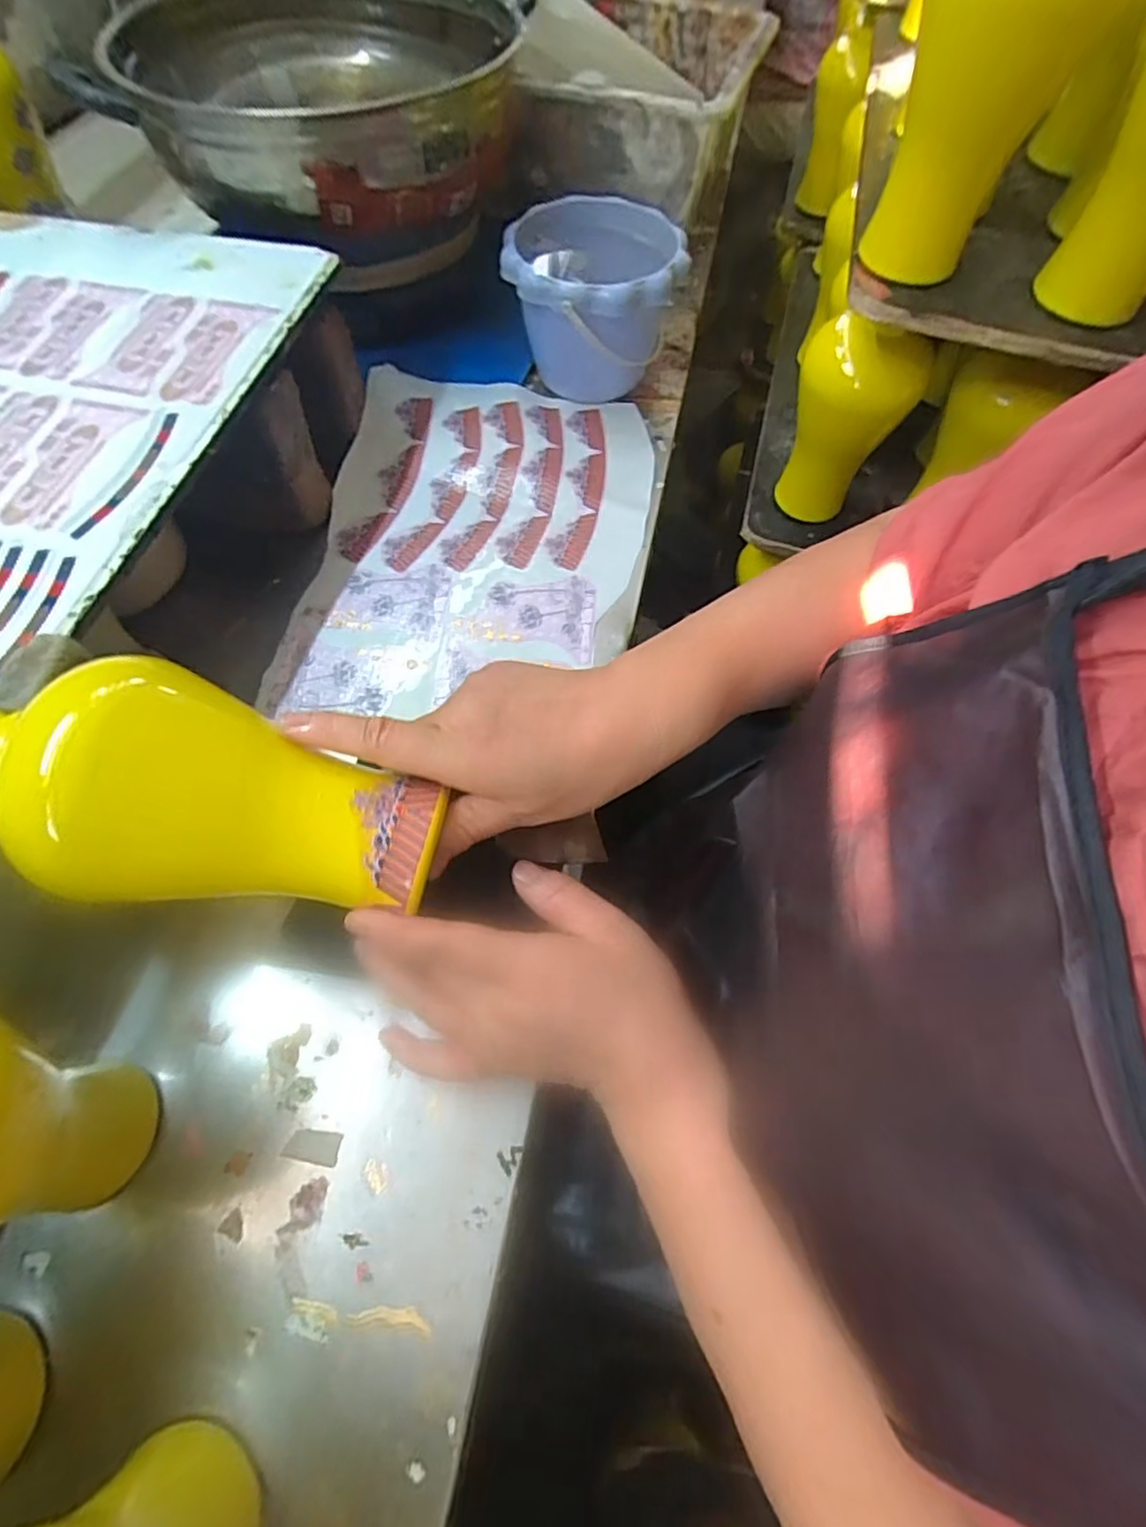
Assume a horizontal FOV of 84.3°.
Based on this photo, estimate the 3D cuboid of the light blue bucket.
[{"bbox_3d":[0.016,-0.418,0.588,0.148,0.117,0.153,2,63,-3],"label":"light blue bucket"}]

